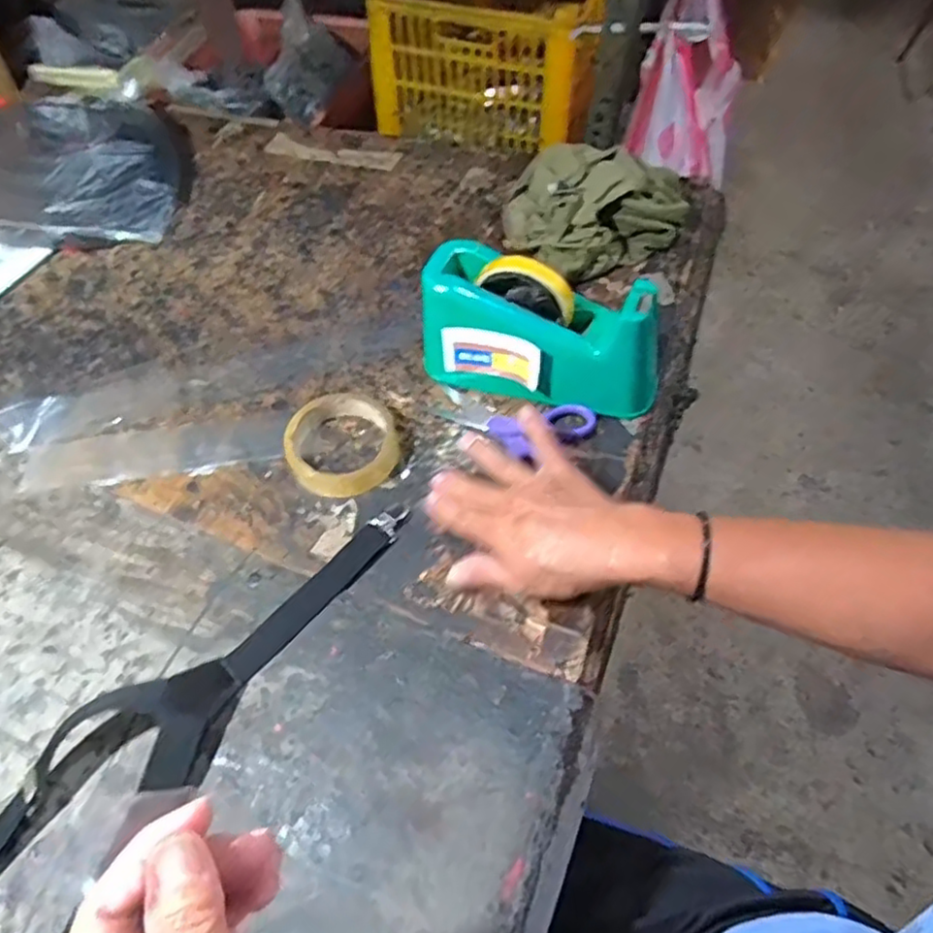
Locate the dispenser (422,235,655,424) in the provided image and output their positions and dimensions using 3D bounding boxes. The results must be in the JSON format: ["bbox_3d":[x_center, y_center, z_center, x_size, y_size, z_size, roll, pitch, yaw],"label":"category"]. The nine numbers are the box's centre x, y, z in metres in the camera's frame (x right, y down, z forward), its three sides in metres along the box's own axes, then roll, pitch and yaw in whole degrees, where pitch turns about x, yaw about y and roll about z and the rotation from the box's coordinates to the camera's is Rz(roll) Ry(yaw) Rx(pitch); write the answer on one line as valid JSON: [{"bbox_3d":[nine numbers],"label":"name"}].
[{"bbox_3d":[0.062,-0.111,0.575,0.200,0.110,0.067,14,58,13],"label":"dispenser"}]

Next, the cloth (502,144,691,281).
[{"bbox_3d":[0.127,-0.263,0.687,0.179,0.083,0.137,14,58,13],"label":"cloth"}]

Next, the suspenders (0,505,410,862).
[{"bbox_3d":[-0.259,0.253,0.397,0.149,0.026,0.625,20,59,17],"label":"suspenders"}]

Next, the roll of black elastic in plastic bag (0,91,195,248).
[{"bbox_3d":[-0.460,-0.356,0.804,0.253,0.076,0.232,-2,56,3],"label":"roll of black elastic in plastic bag"}]

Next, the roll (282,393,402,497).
[{"bbox_3d":[-0.104,-0.020,0.572,0.091,0.031,0.089,-2,56,3],"label":"roll"}]

